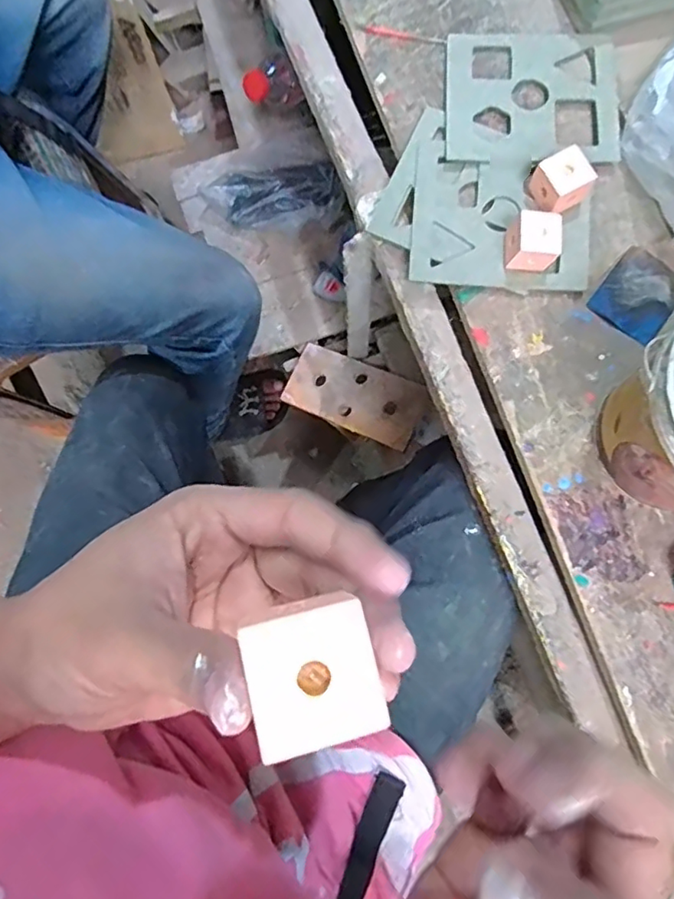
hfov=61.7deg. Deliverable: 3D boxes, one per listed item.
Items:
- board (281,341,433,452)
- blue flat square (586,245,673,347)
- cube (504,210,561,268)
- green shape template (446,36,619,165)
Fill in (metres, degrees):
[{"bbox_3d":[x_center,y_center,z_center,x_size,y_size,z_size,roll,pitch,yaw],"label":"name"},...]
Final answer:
[{"bbox_3d":[0.023,-0.072,0.750,0.187,0.009,0.089,25,89,21],"label":"board"},{"bbox_3d":[0.233,-0.119,0.433,0.054,0.004,0.066,39,86,6],"label":"blue flat square"},{"bbox_3d":[0.146,-0.155,0.423,0.034,0.034,0.031,6,83,3],"label":"cube"},{"bbox_3d":[0.157,-0.286,0.458,0.133,0.004,0.116,3,78,4],"label":"green shape template"}]

